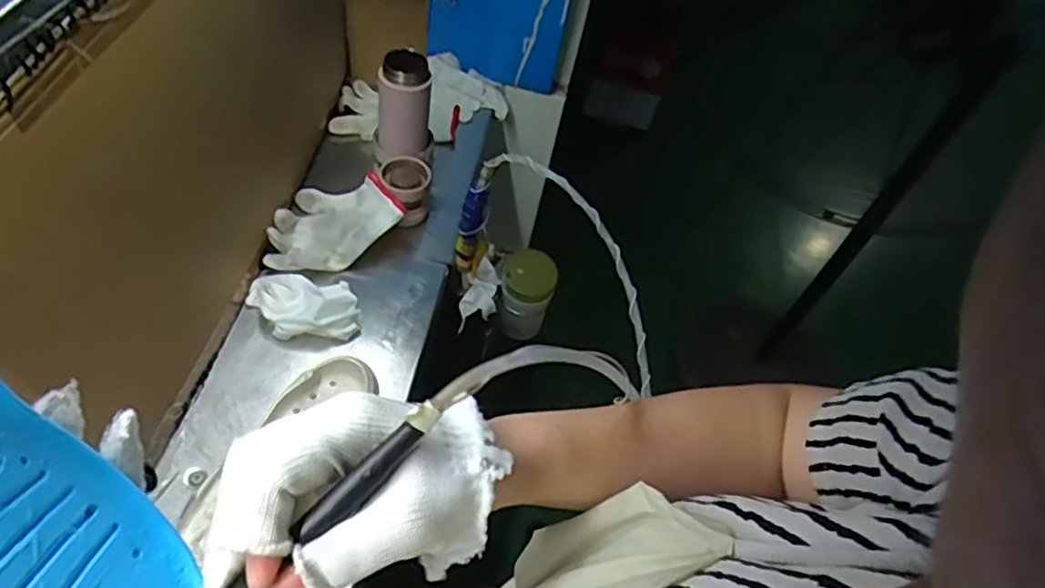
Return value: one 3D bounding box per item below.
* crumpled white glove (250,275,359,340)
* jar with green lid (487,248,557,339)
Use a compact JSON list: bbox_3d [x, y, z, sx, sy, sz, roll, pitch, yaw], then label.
[{"bbox_3d":[-0.254,0.016,0.776,0.125,0.050,0.080,-2,54,-5],"label":"crumpled white glove"},{"bbox_3d":[0.004,0.001,0.969,0.082,0.139,0.069,7,54,2],"label":"jar with green lid"}]

